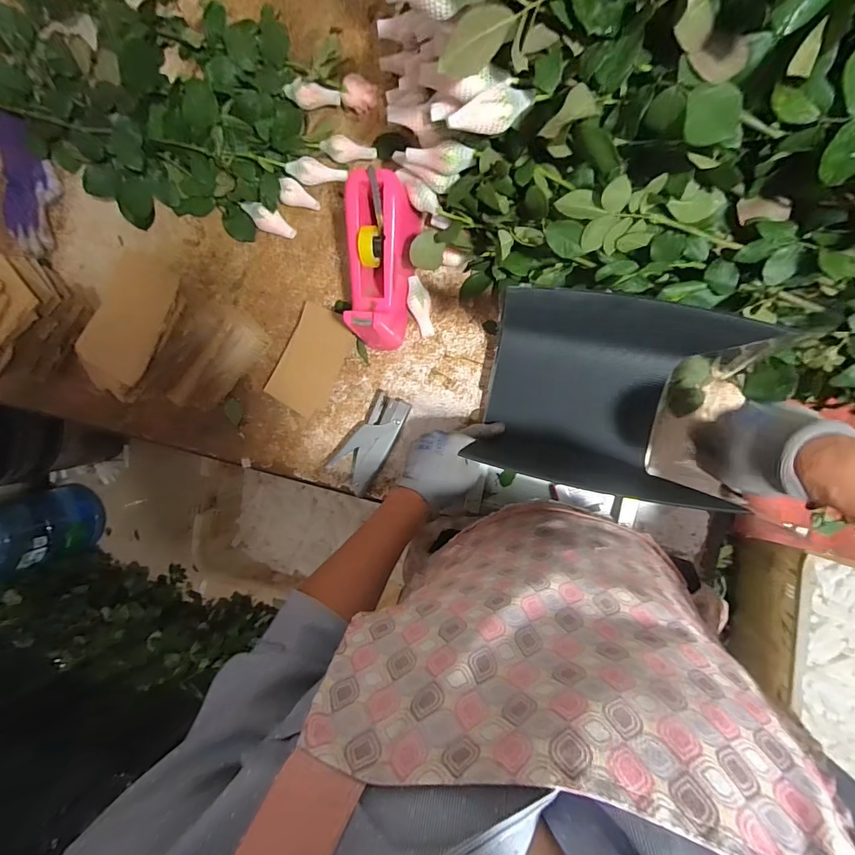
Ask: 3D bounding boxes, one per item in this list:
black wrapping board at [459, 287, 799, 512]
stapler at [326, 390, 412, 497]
[{"bbox_3d":[0.174,-0.029,0.450,0.208,0.215,0.159,10,96,8],"label":"black wrapping board"},{"bbox_3d":[-0.082,0.019,0.610,0.068,0.025,0.144,35,98,5],"label":"stapler"}]

